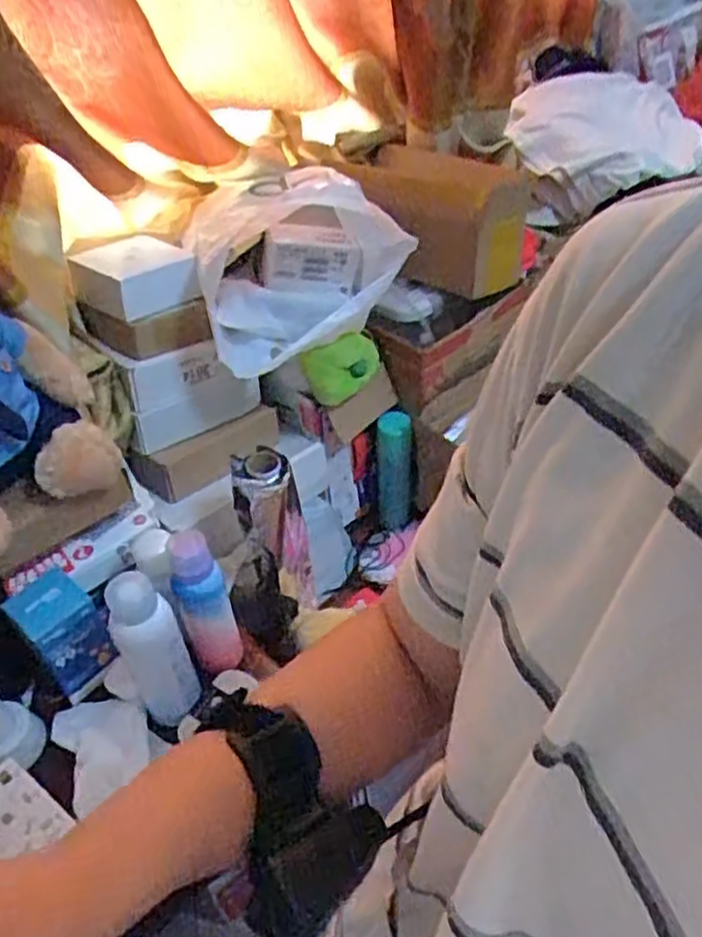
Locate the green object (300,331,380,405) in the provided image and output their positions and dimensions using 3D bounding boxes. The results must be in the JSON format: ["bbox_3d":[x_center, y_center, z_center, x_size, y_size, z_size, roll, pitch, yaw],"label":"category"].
[{"bbox_3d":[-0.009,-0.116,0.827,0.096,0.072,0.041,-28,48,-23],"label":"green object"}]

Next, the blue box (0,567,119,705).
[{"bbox_3d":[-0.251,0.146,0.656,0.064,0.102,0.058,32,54,32],"label":"blue box"}]

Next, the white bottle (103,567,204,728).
[{"bbox_3d":[-0.158,0.150,0.603,0.042,0.161,0.041,-9,44,-5],"label":"white bottle"}]

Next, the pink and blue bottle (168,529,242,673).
[{"bbox_3d":[-0.130,0.117,0.647,0.049,0.144,0.045,-17,45,-13],"label":"pink and blue bottle"}]

